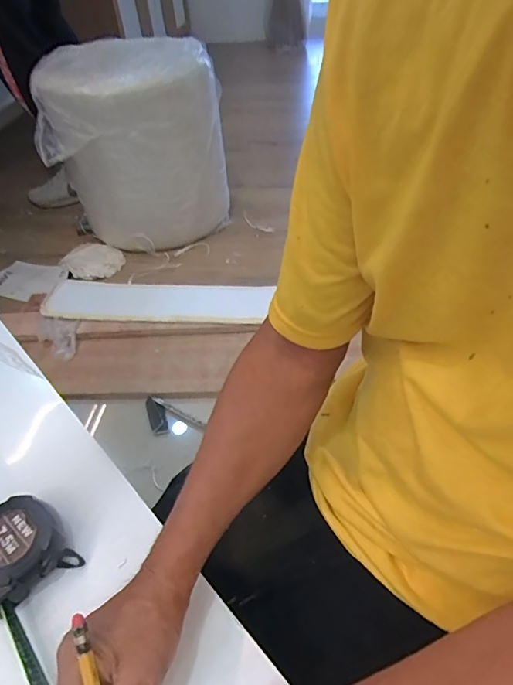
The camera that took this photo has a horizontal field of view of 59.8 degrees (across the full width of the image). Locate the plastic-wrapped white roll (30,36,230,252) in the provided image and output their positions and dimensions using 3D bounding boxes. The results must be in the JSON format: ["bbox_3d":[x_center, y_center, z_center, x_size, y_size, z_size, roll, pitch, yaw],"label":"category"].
[{"bbox_3d":[-0.313,-0.499,1.184,0.339,0.461,0.341,-2,45,2],"label":"plastic-wrapped white roll"}]

